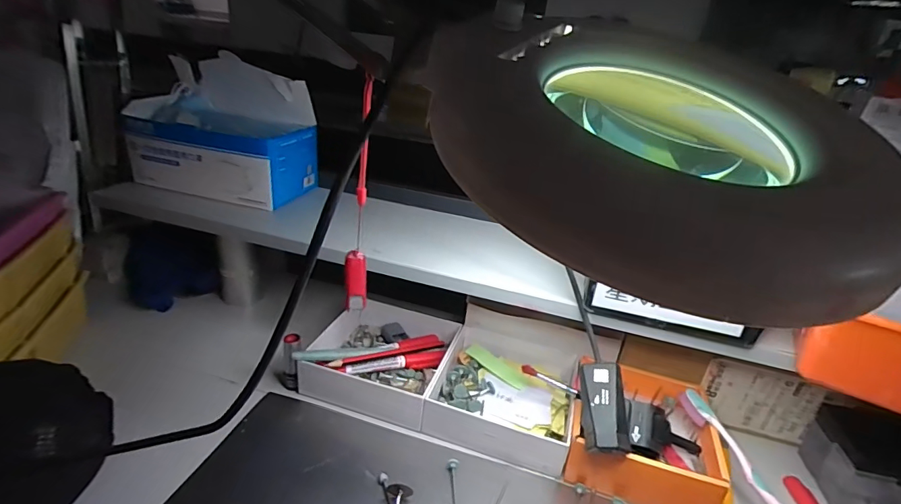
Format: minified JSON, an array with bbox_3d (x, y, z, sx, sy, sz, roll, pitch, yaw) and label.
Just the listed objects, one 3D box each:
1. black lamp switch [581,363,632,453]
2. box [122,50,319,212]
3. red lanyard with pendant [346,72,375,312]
[{"bbox_3d":[0.124,0.124,0.371,0.034,0.022,0.068,7,54,2],"label":"black lamp switch"},{"bbox_3d":[-0.272,-0.145,0.550,0.197,0.135,0.107,12,26,12],"label":"box"},{"bbox_3d":[-0.067,-0.036,0.335,0.018,0.169,0.022,-1,27,-15],"label":"red lanyard with pendant"}]

